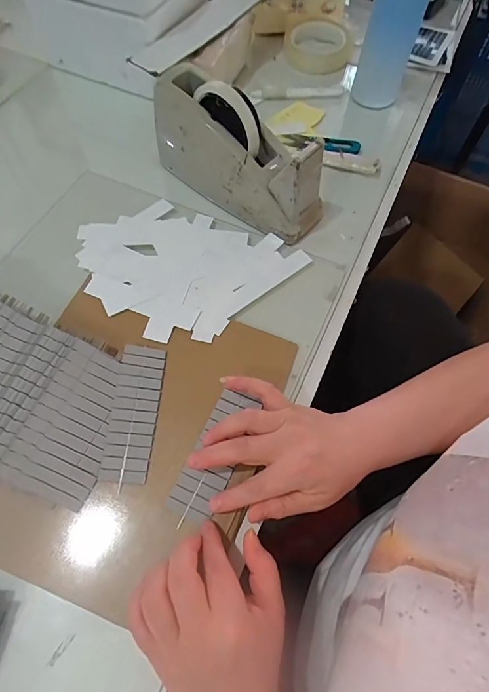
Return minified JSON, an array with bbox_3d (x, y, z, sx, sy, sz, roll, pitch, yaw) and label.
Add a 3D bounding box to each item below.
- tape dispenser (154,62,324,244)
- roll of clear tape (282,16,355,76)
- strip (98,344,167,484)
[{"bbox_3d":[-0.009,-0.218,0.454,0.210,0.106,0.067,37,68,16],"label":"tape dispenser"},{"bbox_3d":[0.115,-0.477,0.636,0.111,0.026,0.109,1,63,-1],"label":"roll of clear tape"},{"bbox_3d":[-0.099,0.057,0.365,0.039,0.010,0.124,4,63,0],"label":"strip"}]

